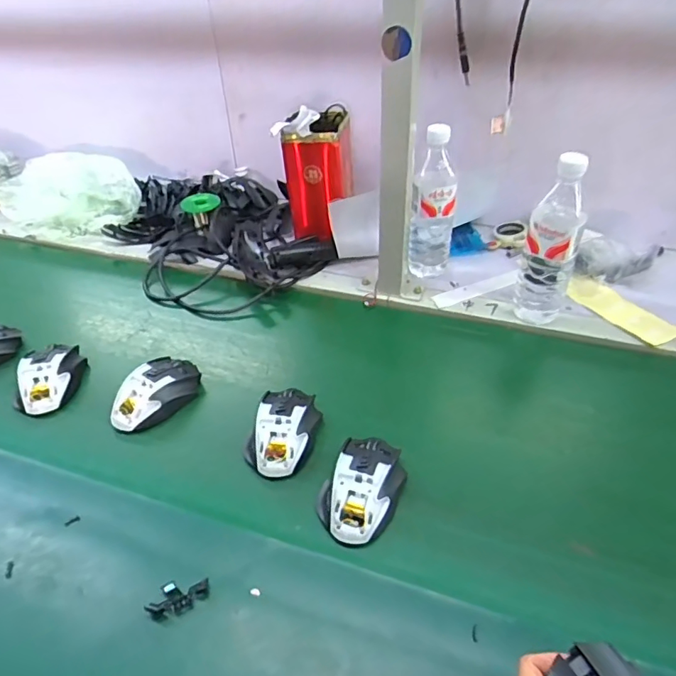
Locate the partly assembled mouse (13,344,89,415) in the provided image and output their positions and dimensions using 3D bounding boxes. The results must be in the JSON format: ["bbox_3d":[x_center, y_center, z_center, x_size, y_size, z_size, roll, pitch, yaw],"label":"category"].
[{"bbox_3d":[-0.370,0.048,0.649,0.074,0.038,0.101,-8,40,-7],"label":"partly assembled mouse"}]

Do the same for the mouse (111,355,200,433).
[{"bbox_3d":[-0.224,0.065,0.624,0.059,0.043,0.116,27,48,30],"label":"mouse"}]

